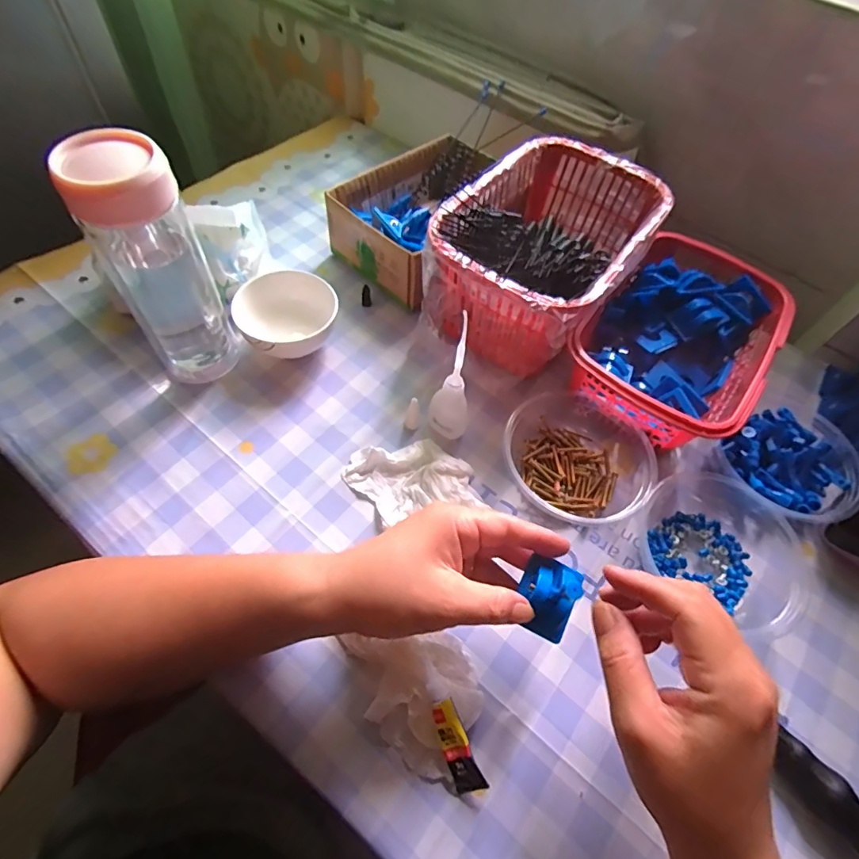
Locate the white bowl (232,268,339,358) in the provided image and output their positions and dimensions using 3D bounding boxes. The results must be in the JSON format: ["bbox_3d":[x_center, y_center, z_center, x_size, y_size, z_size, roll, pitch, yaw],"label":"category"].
[{"bbox_3d":[-0.130,-0.100,0.441,0.085,0.050,0.084,2,59,-3],"label":"white bowl"}]

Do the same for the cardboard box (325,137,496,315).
[{"bbox_3d":[0.000,-0.223,0.512,0.183,0.075,0.137,-39,69,-24],"label":"cardboard box"}]

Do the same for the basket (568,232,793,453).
[{"bbox_3d":[0.222,-0.075,0.435,0.141,0.072,0.200,35,63,16],"label":"basket"}]

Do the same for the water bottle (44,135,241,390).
[{"bbox_3d":[-0.205,-0.118,0.366,0.064,0.184,0.066,-29,65,-20],"label":"water bottle"}]

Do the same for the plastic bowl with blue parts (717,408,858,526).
[{"bbox_3d":[0.301,0.027,0.398,0.098,0.046,0.094,2,59,-3],"label":"plastic bowl with blue parts"}]

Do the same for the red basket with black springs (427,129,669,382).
[{"bbox_3d":[0.109,-0.162,0.461,0.156,0.115,0.232,35,62,16],"label":"red basket with black springs"}]

